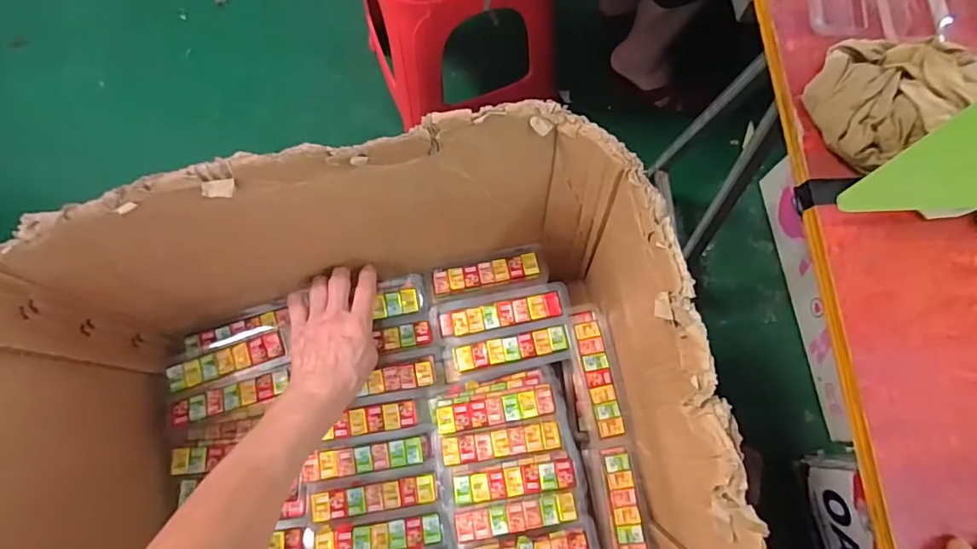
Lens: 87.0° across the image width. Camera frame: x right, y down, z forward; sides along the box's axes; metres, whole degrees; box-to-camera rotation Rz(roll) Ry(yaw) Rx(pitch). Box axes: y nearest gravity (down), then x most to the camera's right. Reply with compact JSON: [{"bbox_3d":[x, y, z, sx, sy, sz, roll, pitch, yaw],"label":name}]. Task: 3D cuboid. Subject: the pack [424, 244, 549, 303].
[{"bbox_3d":[-0.002,-0.002,0.585,0.135,0.015,0.046,-11,73,-4],"label":"pack"}]

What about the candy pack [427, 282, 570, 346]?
[{"bbox_3d":[0.014,0.043,0.571,0.148,0.028,0.053,-10,73,-3],"label":"candy pack"}]

